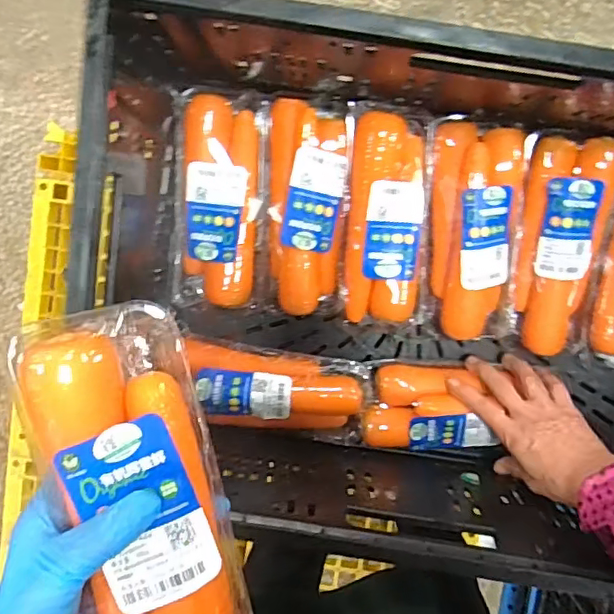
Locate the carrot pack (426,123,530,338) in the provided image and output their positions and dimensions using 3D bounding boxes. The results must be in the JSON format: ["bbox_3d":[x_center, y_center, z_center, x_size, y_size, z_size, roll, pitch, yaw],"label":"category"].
[{"bbox_3d":[0.175,-0.079,0.580,0.096,0.053,0.227,0,97,1],"label":"carrot pack"}]

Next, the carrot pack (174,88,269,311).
[{"bbox_3d":[-0.093,-0.113,0.596,0.099,0.046,0.233,2,97,1],"label":"carrot pack"}]

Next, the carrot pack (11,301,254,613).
[{"bbox_3d":[-0.093,0.116,0.317,0.091,0.054,0.226,-18,92,1],"label":"carrot pack"}]

